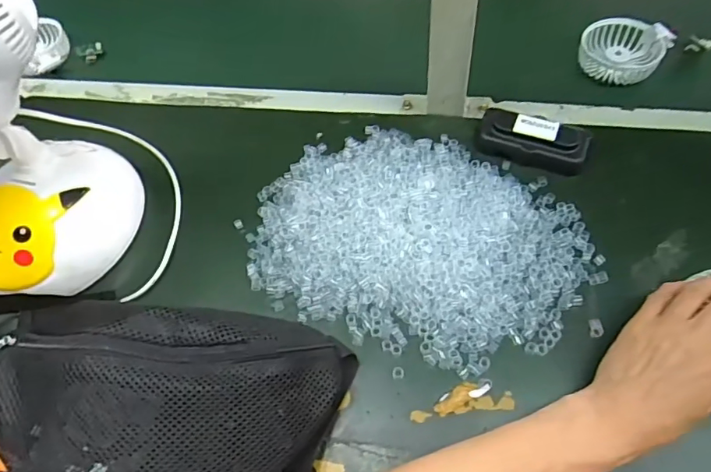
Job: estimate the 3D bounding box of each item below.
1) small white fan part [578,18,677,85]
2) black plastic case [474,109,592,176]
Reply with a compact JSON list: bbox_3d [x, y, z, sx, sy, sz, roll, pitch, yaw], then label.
[{"bbox_3d":[0.323,-0.227,0.612,0.093,0.030,0.093,-2,56,3],"label":"small white fan part"},{"bbox_3d":[0.177,-0.097,0.511,0.108,0.031,0.047,18,61,16],"label":"black plastic case"}]

